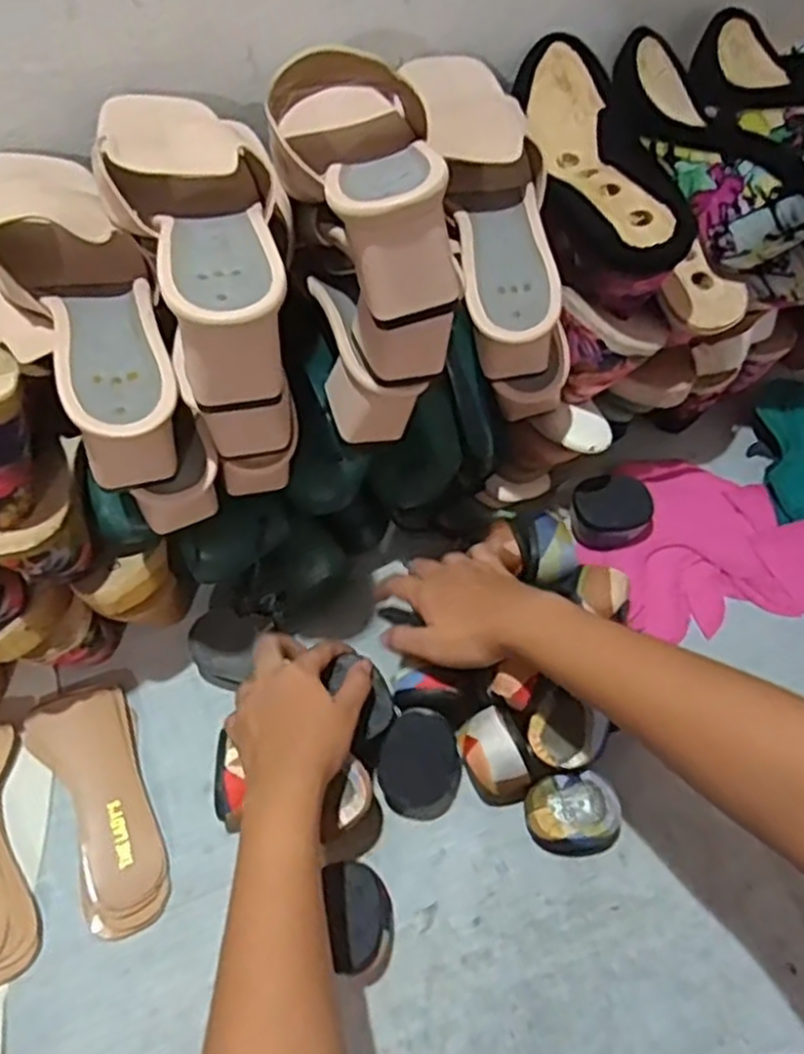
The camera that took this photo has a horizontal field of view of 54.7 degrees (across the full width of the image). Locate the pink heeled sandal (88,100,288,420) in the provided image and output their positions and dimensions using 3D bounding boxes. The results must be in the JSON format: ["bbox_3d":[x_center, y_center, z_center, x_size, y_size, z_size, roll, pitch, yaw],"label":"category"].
[{"bbox_3d":[-0.106,-0.163,0.420,0.100,0.075,0.217,-15,62,-5],"label":"pink heeled sandal"}]

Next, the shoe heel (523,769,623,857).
[{"bbox_3d":[0.116,0.196,0.529,0.059,0.034,0.051,-7,62,-1],"label":"shoe heel"}]

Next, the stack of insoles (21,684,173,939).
[{"bbox_3d":[-0.211,0.195,0.555,0.071,0.016,0.173,-27,64,-11],"label":"stack of insoles"}]

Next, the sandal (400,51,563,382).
[{"bbox_3d":[0.060,-0.216,0.520,0.077,0.085,0.234,-11,62,-3],"label":"sandal"}]

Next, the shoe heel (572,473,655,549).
[{"bbox_3d":[0.167,-0.014,0.624,0.068,0.034,0.055,-8,63,-2],"label":"shoe heel"}]

